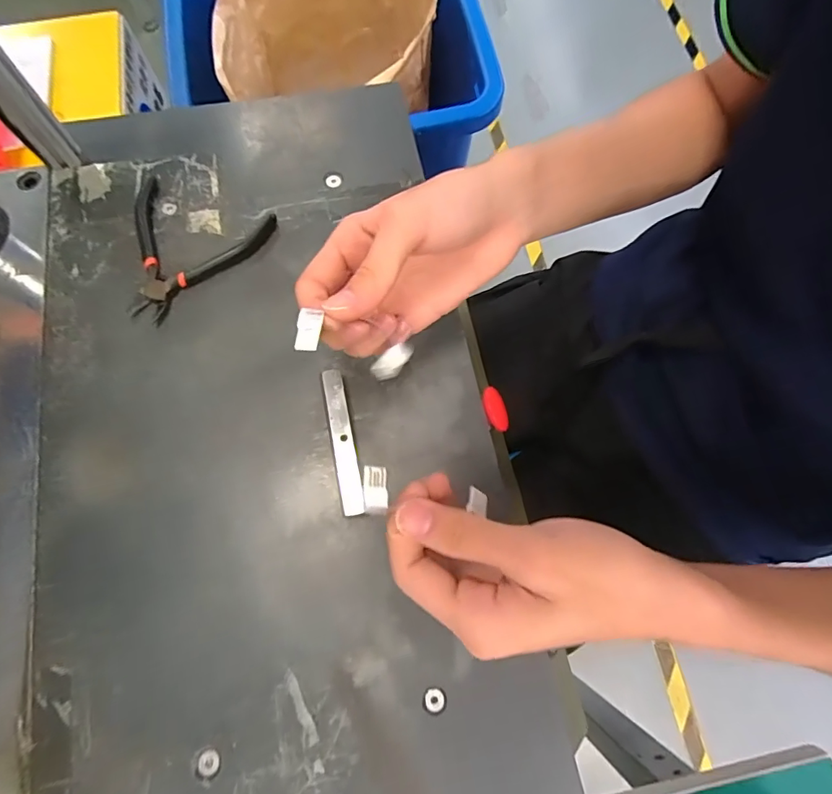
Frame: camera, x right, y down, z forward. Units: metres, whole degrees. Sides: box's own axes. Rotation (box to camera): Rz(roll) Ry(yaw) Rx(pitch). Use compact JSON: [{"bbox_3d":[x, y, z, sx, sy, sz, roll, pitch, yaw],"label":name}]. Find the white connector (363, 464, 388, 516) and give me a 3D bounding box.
[{"bbox_3d":[-0.018,0.041,0.209,0.010,0.005,0.021,-4,72,-4],"label":"white connector"}]

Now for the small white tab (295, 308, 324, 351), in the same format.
[{"bbox_3d":[-0.052,-0.031,0.224,0.011,0.004,0.018,4,103,-24],"label":"small white tab"}]

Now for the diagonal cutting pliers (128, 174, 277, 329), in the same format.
[{"bbox_3d":[-0.184,-0.120,0.356,0.102,0.010,0.120,40,75,10],"label":"diagonal cutting pliers"}]

